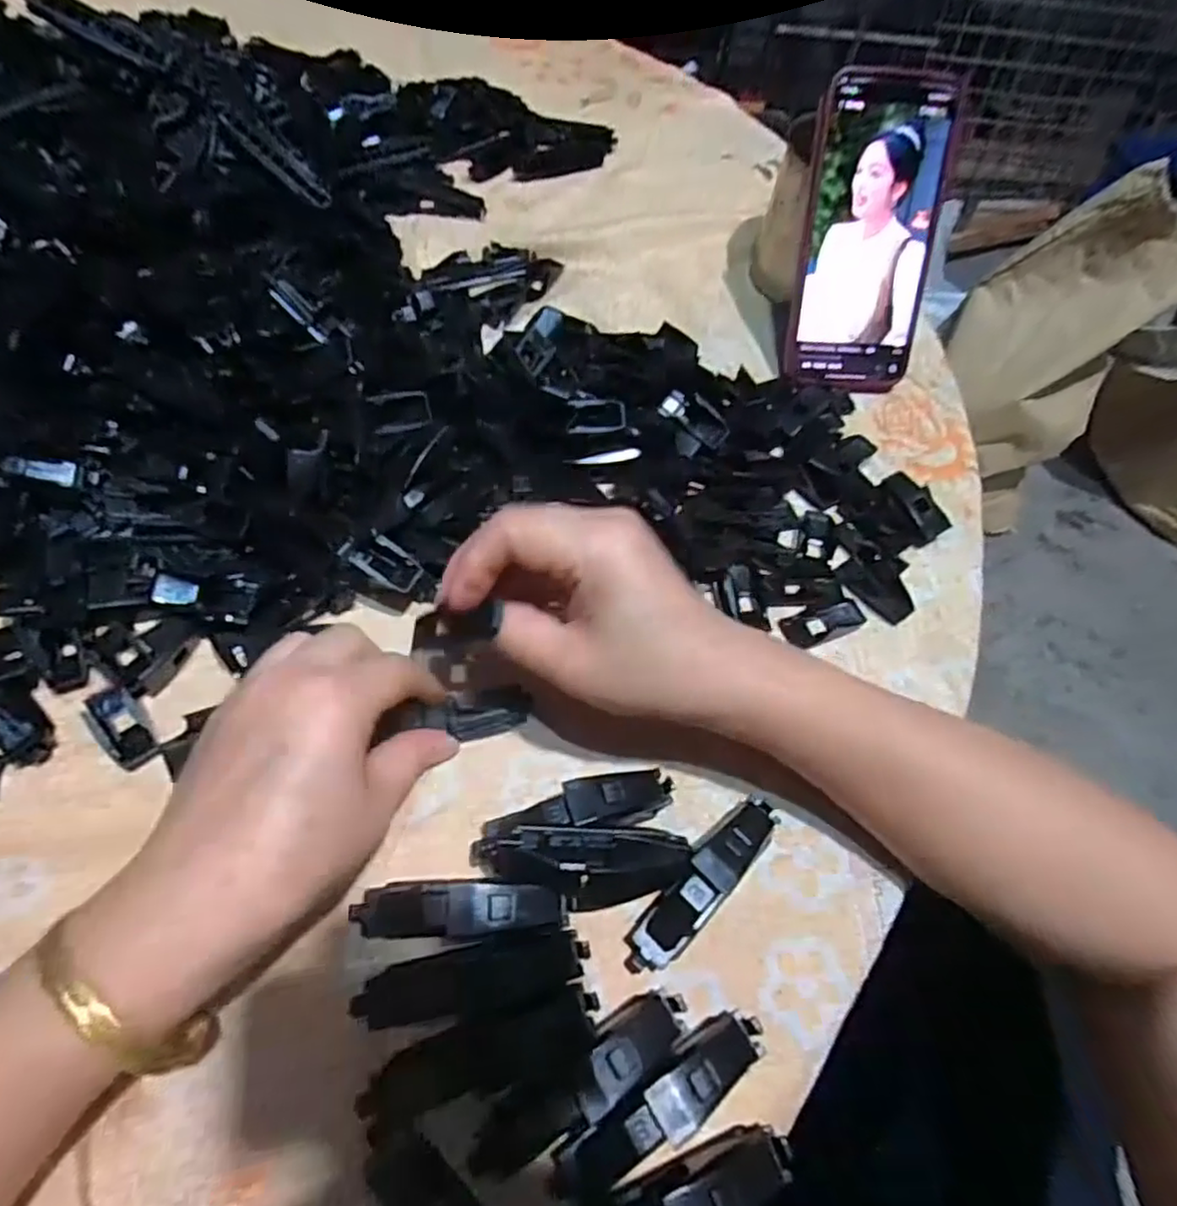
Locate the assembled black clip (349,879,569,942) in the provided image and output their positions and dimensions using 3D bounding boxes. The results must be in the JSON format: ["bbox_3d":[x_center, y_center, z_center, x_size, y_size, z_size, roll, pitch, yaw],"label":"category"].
[{"bbox_3d":[-0.047,0.113,0.245,0.078,0.019,0.020,3,61,-2],"label":"assembled black clip"}]

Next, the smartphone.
[{"bbox_3d":[0.162,-0.208,0.386,0.077,0.158,0.014,0,24,-4],"label":"smartphone"}]

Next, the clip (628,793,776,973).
[{"bbox_3d":[0.046,0.107,0.260,0.019,0.025,0.082,40,66,18],"label":"clip"}]

